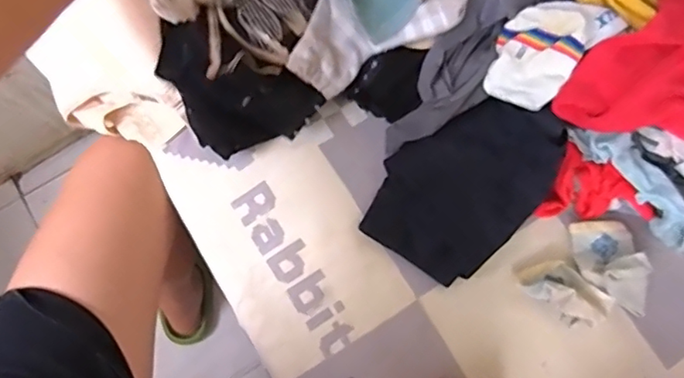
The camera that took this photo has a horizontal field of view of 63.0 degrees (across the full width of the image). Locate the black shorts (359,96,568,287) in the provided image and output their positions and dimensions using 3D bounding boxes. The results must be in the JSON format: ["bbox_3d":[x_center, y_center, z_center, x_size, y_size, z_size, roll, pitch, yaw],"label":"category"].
[{"bbox_3d":[0.122,-0.006,0.560,0.133,0.026,0.194,42,92,14],"label":"black shorts"}]

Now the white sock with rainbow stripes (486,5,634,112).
[{"bbox_3d":[0.200,-0.141,0.535,0.131,0.052,0.079,-43,81,-10],"label":"white sock with rainbow stripes"}]

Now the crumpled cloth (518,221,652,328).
[{"bbox_3d":[0.226,0.104,0.559,0.084,0.032,0.048,42,80,8],"label":"crumpled cloth"}]

